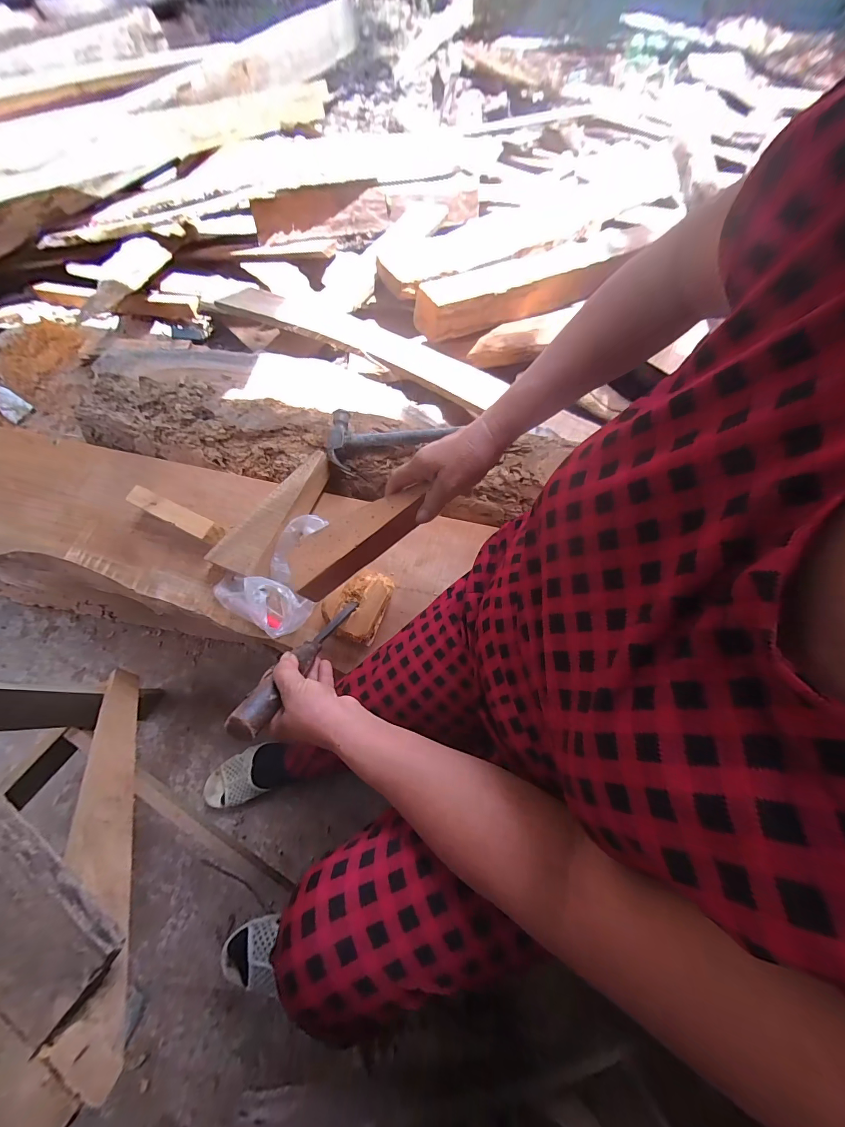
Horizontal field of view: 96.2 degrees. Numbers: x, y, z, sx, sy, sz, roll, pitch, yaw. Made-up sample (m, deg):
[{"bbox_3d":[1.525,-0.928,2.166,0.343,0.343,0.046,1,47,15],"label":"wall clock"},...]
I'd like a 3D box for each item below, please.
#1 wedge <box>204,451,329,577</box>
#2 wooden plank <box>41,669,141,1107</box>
[{"bbox_3d":[-0.249,-0.090,0.618,0.112,0.032,0.226,20,70,9],"label":"wedge"},{"bbox_3d":[-0.392,0.250,0.480,0.688,0.052,0.019,7,58,53],"label":"wooden plank"}]

